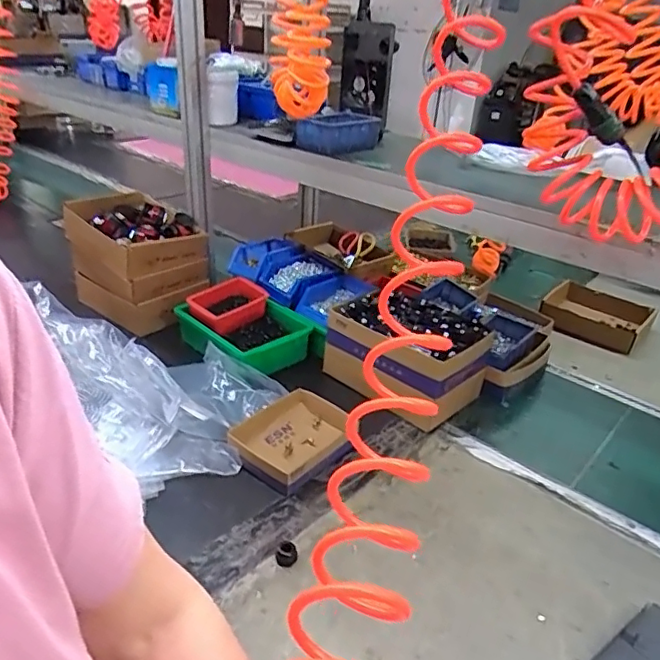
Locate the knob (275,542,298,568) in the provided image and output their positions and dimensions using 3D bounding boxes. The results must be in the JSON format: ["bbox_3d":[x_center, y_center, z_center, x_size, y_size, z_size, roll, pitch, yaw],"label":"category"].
[{"bbox_3d":[-0.056,0.289,0.722,0.028,0.012,0.029,2,30,-1],"label":"knob"}]

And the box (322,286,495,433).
[{"bbox_3d":[0.136,0.038,1.047,0.280,0.150,0.187,25,37,34],"label":"box"}]

